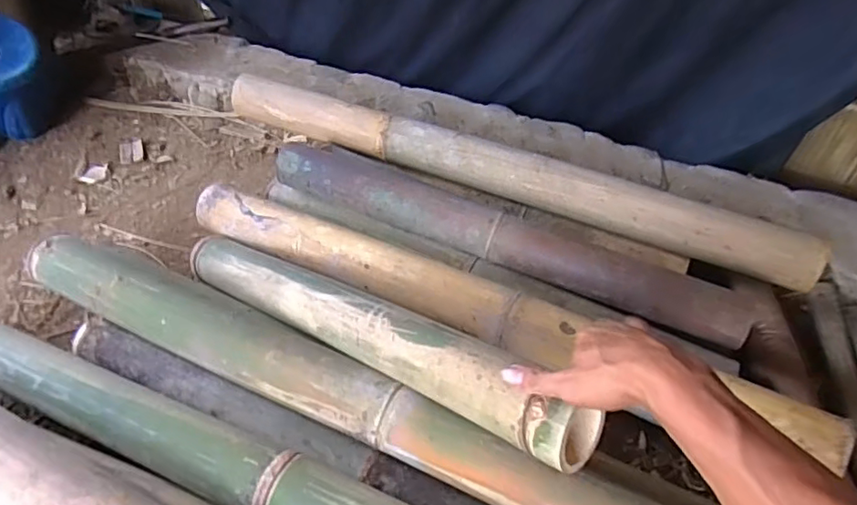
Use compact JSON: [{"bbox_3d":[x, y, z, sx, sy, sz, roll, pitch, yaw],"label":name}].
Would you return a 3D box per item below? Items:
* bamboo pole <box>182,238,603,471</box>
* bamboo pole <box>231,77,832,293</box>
[{"bbox_3d":[-0.100,0.075,0.633,0.591,0.063,0.063,19,45,38],"label":"bamboo pole"},{"bbox_3d":[0.099,-0.138,0.864,0.913,0.066,0.076,20,48,18],"label":"bamboo pole"}]

